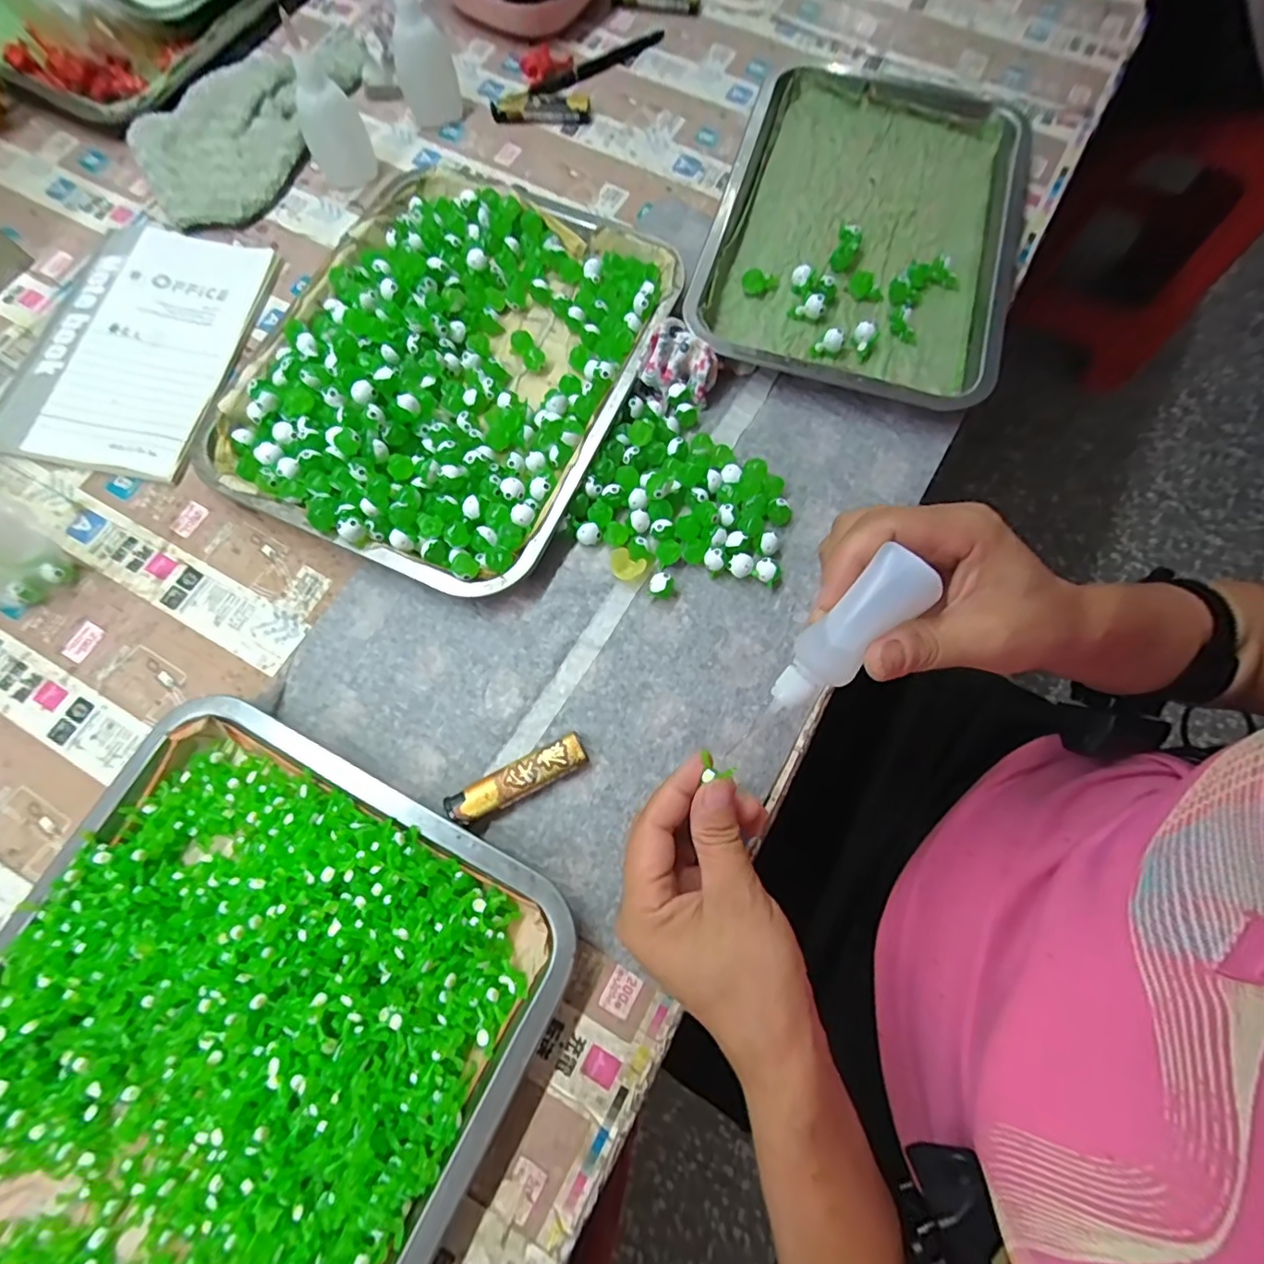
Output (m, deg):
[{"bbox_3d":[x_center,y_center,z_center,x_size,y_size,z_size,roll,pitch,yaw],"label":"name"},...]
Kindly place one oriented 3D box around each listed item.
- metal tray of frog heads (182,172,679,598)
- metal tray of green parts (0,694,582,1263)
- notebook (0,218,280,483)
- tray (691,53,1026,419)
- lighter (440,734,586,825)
[{"bbox_3d":[-0.126,-0.185,0.385,0.241,0.033,0.291,23,76,7],"label":"metal tray of frog heads"},{"bbox_3d":[-0.200,0.215,0.271,0.254,0.030,0.304,26,76,7],"label":"metal tray of green parts"},{"bbox_3d":[-0.349,-0.208,0.402,0.146,0.011,0.203,12,75,4],"label":"notebook"},{"bbox_3d":[0.169,-0.299,0.417,0.204,0.030,0.282,17,75,5],"label":"tray"},{"bbox_3d":[-0.063,0.083,0.316,0.080,0.013,0.019,-27,76,-7],"label":"lighter"}]

